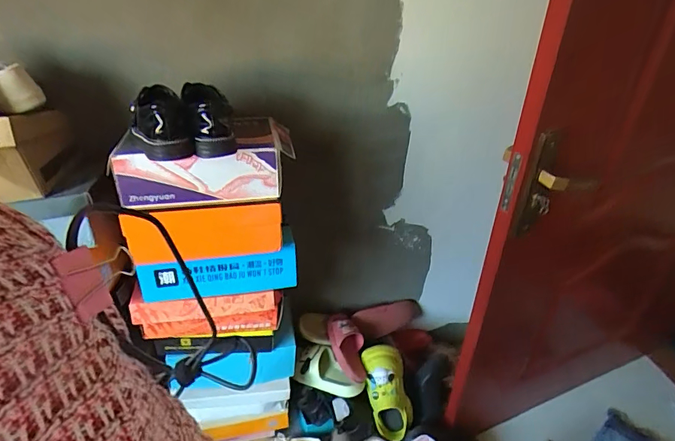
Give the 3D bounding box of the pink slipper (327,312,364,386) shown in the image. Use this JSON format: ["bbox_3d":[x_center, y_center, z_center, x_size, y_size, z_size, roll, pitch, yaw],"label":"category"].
[{"bbox_3d":[0.034,0.381,1.293,0.100,0.061,0.205,-15,77,-20],"label":"pink slipper"}]

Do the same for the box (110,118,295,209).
[{"bbox_3d":[-0.256,-0.132,0.858,0.320,0.117,0.213,-6,35,-8],"label":"box"}]

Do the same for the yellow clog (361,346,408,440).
[{"bbox_3d":[0.145,0.509,1.262,0.104,0.275,0.078,-12,7,-16],"label":"yellow clog"}]

